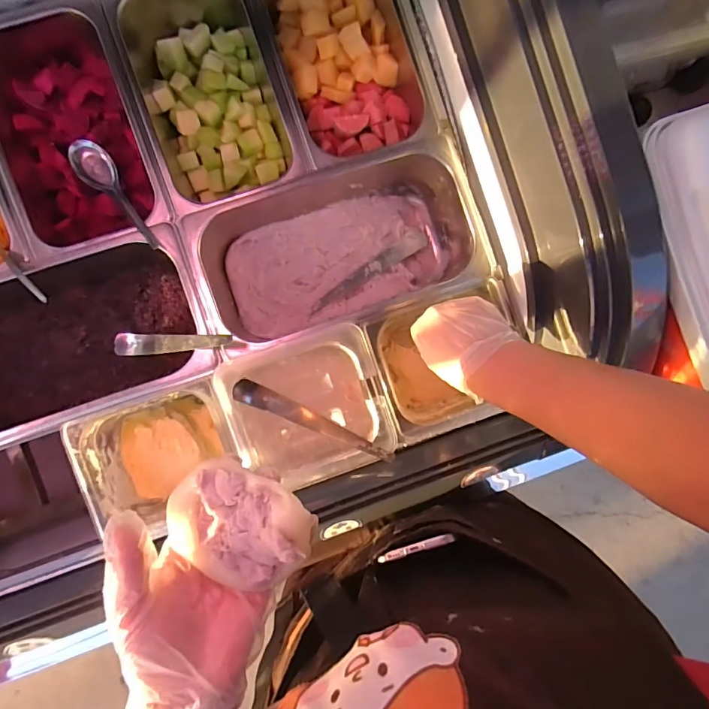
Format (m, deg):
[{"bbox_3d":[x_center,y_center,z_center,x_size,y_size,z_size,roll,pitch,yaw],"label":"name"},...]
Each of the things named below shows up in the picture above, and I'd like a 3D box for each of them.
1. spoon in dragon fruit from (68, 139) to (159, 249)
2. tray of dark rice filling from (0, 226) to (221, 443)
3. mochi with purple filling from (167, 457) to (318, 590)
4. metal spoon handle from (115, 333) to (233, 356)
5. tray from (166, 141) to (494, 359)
[{"bbox_3d":[-0.269,-0.179,0.502,0.041,0.036,0.158,-39,76,-4],"label":"spoon in dragon fruit"},{"bbox_3d":[-0.340,-0.020,0.530,0.332,0.100,0.188,-19,92,-5],"label":"tray of dark rice filling"},{"bbox_3d":[-0.079,0.120,0.319,0.108,0.045,0.085,17,100,20],"label":"mochi with purple filling"},{"bbox_3d":[-0.222,-0.014,0.522,0.167,0.016,0.028,-2,91,19],"label":"metal spoon handle"},{"bbox_3d":[-0.017,-0.128,0.544,0.337,0.100,0.173,-18,92,-5],"label":"tray"}]

